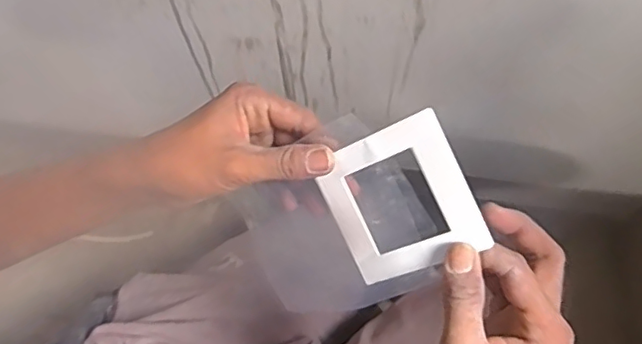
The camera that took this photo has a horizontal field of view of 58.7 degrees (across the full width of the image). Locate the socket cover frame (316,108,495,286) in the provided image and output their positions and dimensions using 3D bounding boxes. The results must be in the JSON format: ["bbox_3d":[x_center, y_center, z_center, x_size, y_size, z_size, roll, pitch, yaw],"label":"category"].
[{"bbox_3d":[0.045,0.018,0.342,0.088,0.008,0.084,-26,91,32],"label":"socket cover frame"}]

